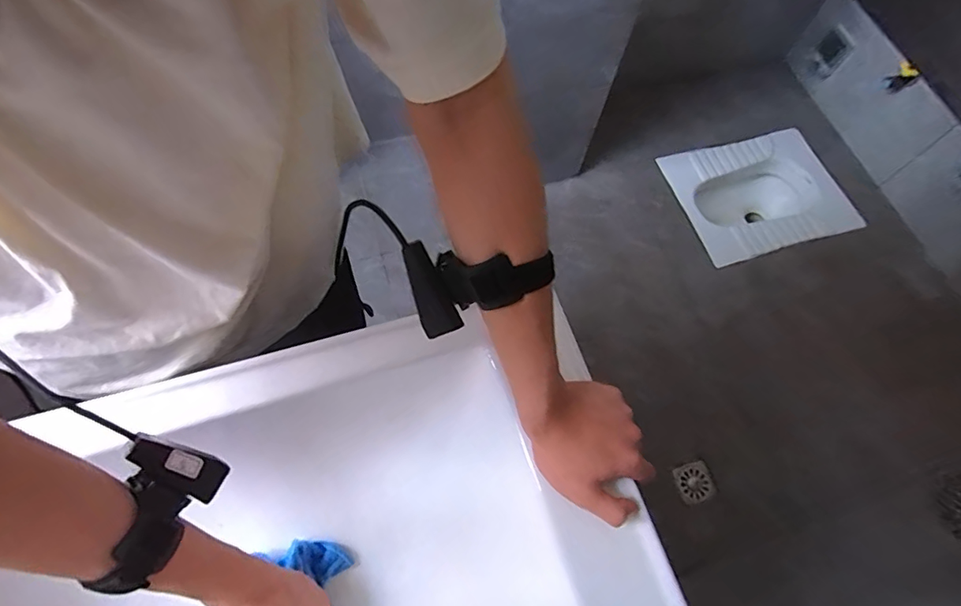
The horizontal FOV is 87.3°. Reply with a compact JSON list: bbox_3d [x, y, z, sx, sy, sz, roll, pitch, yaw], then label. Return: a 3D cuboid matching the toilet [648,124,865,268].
[{"bbox_3d":[0.760,-0.277,1.485,0.407,0.235,0.353,-13,67,-8],"label":"toilet"}]

